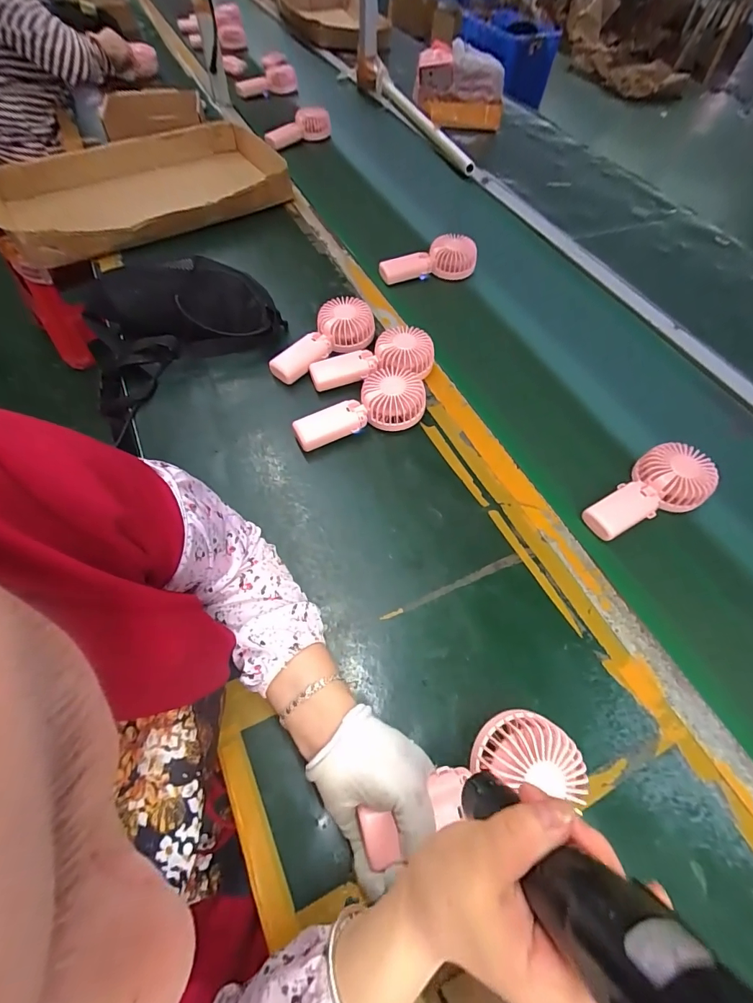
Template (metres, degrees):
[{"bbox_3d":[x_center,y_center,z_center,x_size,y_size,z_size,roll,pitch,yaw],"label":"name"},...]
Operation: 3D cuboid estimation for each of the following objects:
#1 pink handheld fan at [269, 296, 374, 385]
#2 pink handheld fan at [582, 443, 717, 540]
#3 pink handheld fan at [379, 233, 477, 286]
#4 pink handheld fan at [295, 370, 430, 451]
[{"bbox_3d":[-0.075,-0.237,0.624,0.077,0.052,0.174,36,64,16],"label":"pink handheld fan"},{"bbox_3d":[0.338,-0.009,0.524,0.170,0.033,0.082,-29,65,-5],"label":"pink handheld fan"},{"bbox_3d":[0.096,-0.441,0.770,0.180,0.074,0.063,-17,62,-13],"label":"pink handheld fan"},{"bbox_3d":[-0.021,-0.121,0.557,0.182,0.048,0.091,-28,65,-18],"label":"pink handheld fan"}]

